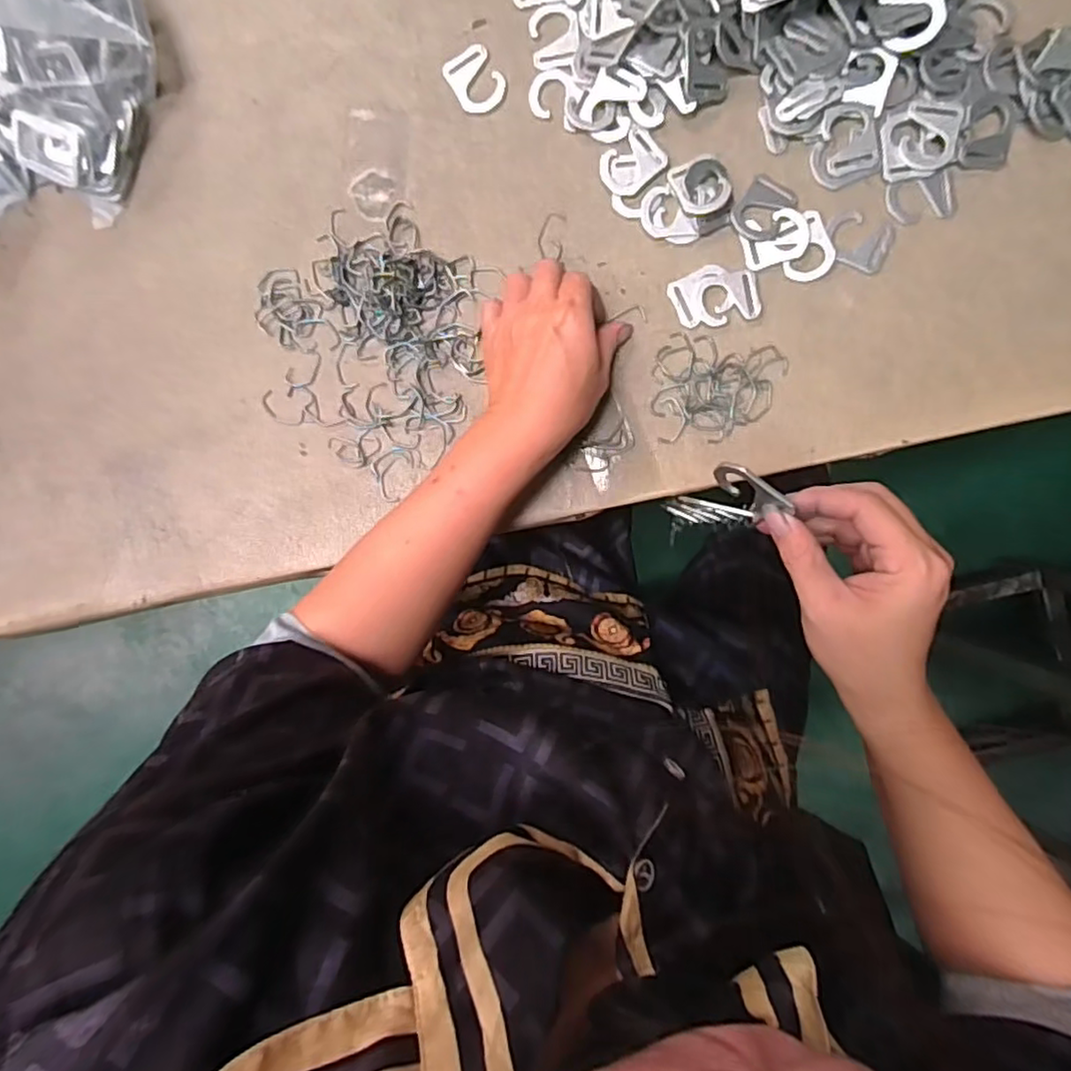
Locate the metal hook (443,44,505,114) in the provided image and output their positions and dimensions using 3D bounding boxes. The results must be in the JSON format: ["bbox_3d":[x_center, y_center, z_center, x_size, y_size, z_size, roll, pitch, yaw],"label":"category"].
[{"bbox_3d":[-0.043,-0.325,0.461,0.034,0.004,0.046,-29,88,4],"label":"metal hook"}]

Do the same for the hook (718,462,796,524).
[{"bbox_3d":[0.112,-0.023,0.337,0.040,0.028,0.004,40,73,-1],"label":"hook"}]

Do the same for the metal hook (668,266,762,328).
[{"bbox_3d":[0.124,-0.165,0.446,0.058,0.004,0.040,-11,90,5],"label":"metal hook"}]

